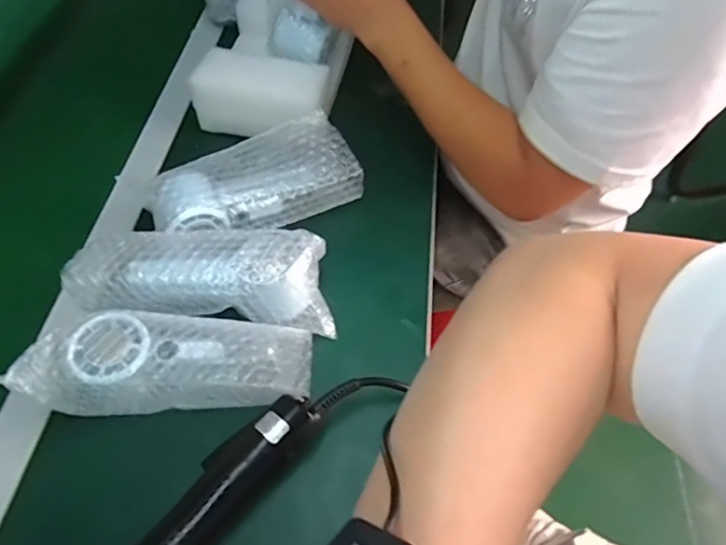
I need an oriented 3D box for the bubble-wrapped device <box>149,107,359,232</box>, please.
[{"bbox_3d":[-0.105,-0.088,0.505,0.191,0.044,0.091,-23,59,-16],"label":"bubble-wrapped device"}]

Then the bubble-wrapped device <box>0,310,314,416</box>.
[{"bbox_3d":[-0.144,0.067,0.400,0.198,0.068,0.065,0,55,-1],"label":"bubble-wrapped device"}]

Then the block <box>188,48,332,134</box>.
[{"bbox_3d":[-0.111,-0.195,0.585,0.135,0.059,0.084,12,56,7],"label":"block"}]

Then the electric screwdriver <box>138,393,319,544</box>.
[{"bbox_3d":[-0.117,0.164,0.350,0.043,0.032,0.216,36,62,21],"label":"electric screwdriver"}]

